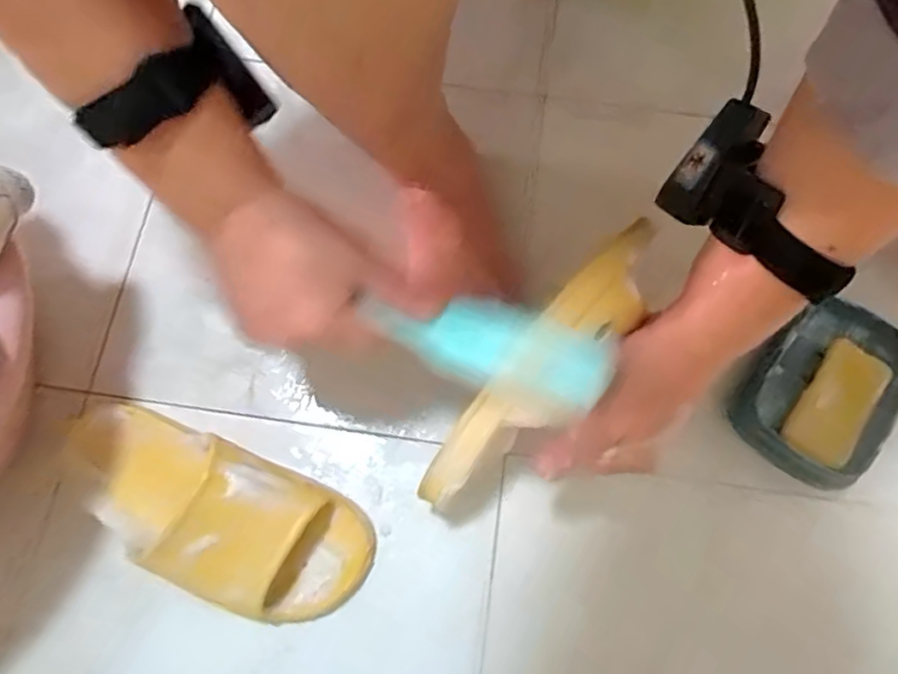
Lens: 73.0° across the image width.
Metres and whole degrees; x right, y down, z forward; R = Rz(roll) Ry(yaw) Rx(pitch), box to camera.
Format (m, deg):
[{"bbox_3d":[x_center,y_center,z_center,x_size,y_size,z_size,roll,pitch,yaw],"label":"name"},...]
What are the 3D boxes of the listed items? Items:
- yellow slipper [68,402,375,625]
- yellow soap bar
[{"bbox_3d":[-0.171,0.116,0.417,0.236,0.080,0.090,23,75,7],"label":"yellow slipper"},{"bbox_3d":[0.288,0.049,0.452,0.045,0.013,0.095,35,77,10],"label":"yellow soap bar"}]

